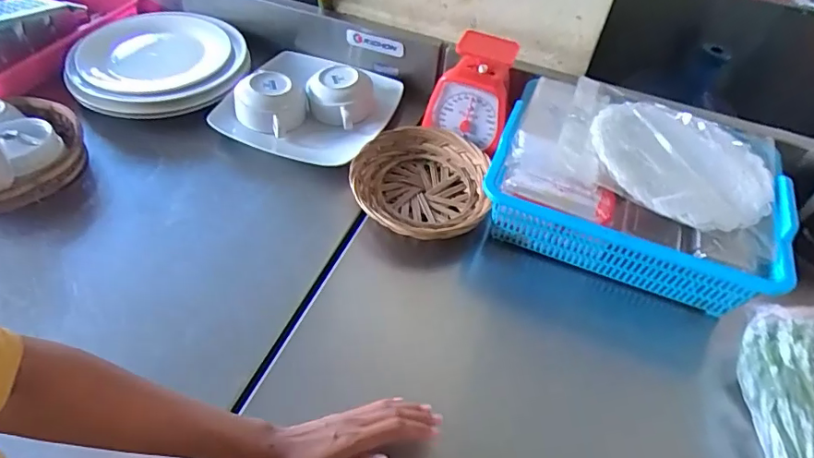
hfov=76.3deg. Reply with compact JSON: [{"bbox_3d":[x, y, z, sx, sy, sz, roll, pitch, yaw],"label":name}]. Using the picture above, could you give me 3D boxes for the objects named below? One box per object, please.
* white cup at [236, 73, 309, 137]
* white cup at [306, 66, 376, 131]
[{"bbox_3d":[-0.211,-0.191,0.790,0.089,0.058,0.086,2,49,-3],"label":"white cup"},{"bbox_3d":[-0.104,-0.209,0.814,0.102,0.058,0.095,2,49,-3],"label":"white cup"}]

